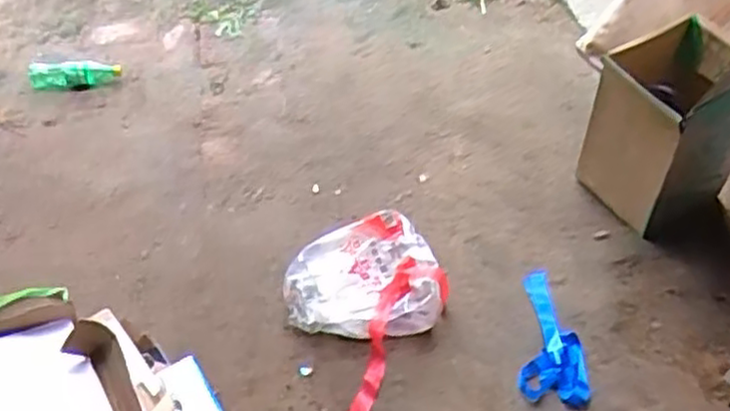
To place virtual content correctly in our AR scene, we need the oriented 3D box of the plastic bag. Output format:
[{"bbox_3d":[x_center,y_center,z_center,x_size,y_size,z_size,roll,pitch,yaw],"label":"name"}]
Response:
[{"bbox_3d":[0.000,0.155,1.453,0.286,0.123,0.213,-20,50,-16],"label":"plastic bag"}]

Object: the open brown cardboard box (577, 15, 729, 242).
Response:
[{"bbox_3d":[0.627,-0.160,1.543,0.239,0.393,0.256,-28,53,-22],"label":"open brown cardboard box"}]

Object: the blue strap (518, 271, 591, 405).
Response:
[{"bbox_3d":[0.347,0.245,1.436,0.123,0.021,0.278,0,48,2],"label":"blue strap"}]

